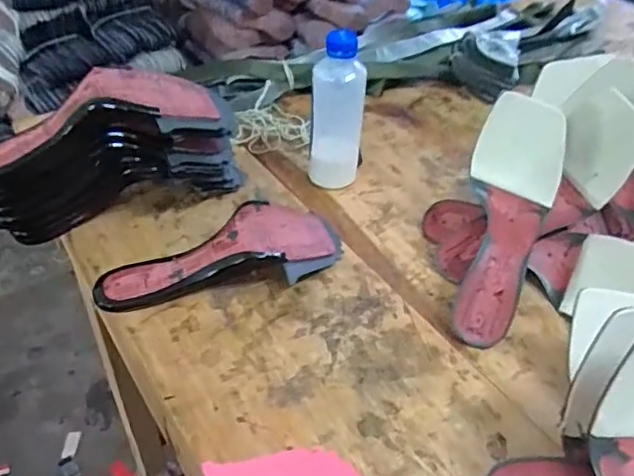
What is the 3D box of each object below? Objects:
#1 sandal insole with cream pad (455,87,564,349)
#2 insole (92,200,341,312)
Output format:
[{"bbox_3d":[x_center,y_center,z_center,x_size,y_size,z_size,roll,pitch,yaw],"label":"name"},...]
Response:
[{"bbox_3d":[0.181,-0.014,0.534,0.084,0.055,0.240,14,77,10],"label":"sandal insole with cream pad"},{"bbox_3d":[-0.080,0.015,0.534,0.245,0.050,0.095,-20,47,-25],"label":"insole"}]

